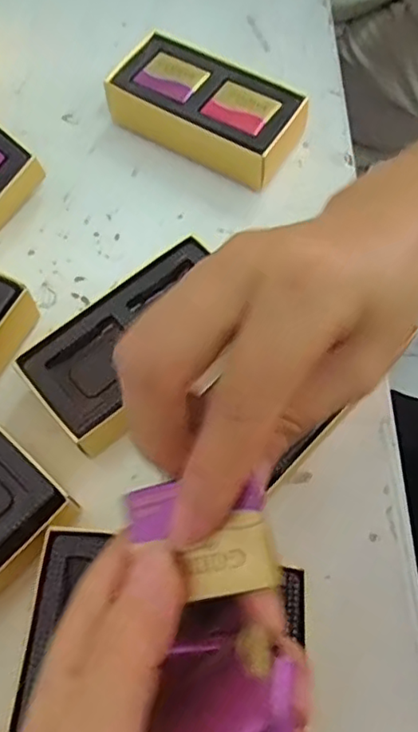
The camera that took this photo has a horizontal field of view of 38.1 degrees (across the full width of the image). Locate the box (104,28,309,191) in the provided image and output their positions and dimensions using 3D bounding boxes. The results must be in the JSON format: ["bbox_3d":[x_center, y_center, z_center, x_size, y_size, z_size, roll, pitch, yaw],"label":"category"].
[{"bbox_3d":[-0.001,-0.155,0.374,0.117,0.034,0.062,31,70,14],"label":"box"}]

